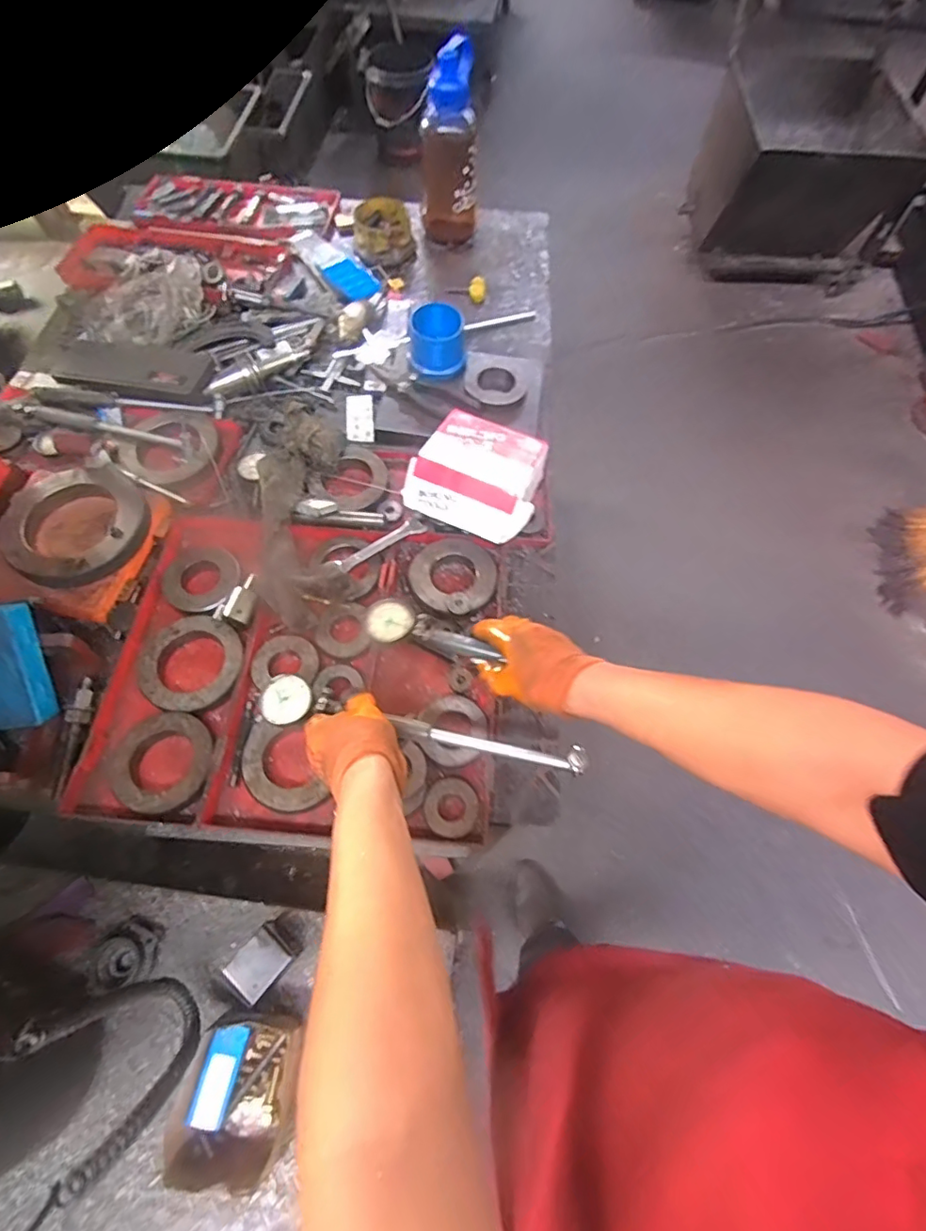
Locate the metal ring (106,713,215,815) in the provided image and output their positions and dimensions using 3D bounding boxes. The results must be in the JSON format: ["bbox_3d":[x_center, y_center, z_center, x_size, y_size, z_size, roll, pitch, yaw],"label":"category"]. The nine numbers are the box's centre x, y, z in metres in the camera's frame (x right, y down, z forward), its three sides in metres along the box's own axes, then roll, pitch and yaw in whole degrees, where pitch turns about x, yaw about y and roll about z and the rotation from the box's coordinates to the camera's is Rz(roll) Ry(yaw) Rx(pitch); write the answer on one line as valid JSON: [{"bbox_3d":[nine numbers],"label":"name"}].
[{"bbox_3d":[-0.332,0.163,0.606,0.108,0.031,0.110,0,64,-1],"label":"metal ring"}]

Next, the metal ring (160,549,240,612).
[{"bbox_3d":[-0.340,-0.047,0.705,0.097,0.017,0.086,-4,64,-3],"label":"metal ring"}]

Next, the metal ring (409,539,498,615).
[{"bbox_3d":[-0.013,-0.056,0.722,0.115,0.024,0.109,0,64,-1],"label":"metal ring"}]

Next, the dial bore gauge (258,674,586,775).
[{"bbox_3d":[-0.046,0.117,0.553,0.333,0.022,0.049,13,64,5],"label":"dial bore gauge"}]

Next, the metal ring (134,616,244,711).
[{"bbox_3d":[-0.330,0.057,0.651,0.125,0.018,0.114,0,64,-1],"label":"metal ring"}]

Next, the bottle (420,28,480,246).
[{"bbox_3d":[-0.018,-0.828,0.983,0.099,0.256,0.093,-34,69,-16],"label":"bottle"}]

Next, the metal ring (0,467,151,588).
[{"bbox_3d":[-0.498,-0.118,0.707,0.188,0.030,0.168,34,68,15],"label":"metal ring"}]

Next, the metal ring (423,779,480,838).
[{"bbox_3d":[-0.012,0.212,0.601,0.059,0.005,0.061,0,64,-1],"label":"metal ring"}]

